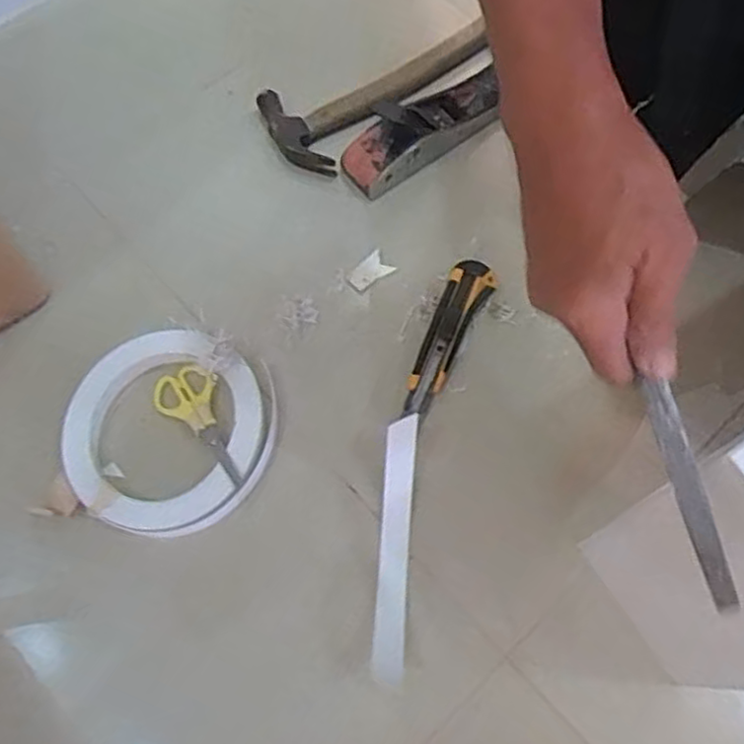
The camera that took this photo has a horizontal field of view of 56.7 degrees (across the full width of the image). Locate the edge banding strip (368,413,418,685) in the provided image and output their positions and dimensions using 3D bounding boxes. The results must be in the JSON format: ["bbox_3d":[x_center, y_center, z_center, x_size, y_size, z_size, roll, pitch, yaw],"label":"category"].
[{"bbox_3d":[0.017,0.134,0.523,0.025,0.075,0.181,4,68,2],"label":"edge banding strip"}]

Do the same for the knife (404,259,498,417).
[{"bbox_3d":[0.066,-0.033,0.604,0.038,0.019,0.150,24,70,10],"label":"knife"}]

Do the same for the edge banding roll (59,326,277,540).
[{"bbox_3d":[-0.166,0.047,0.567,0.163,0.041,0.168,0,68,0],"label":"edge banding roll"}]

